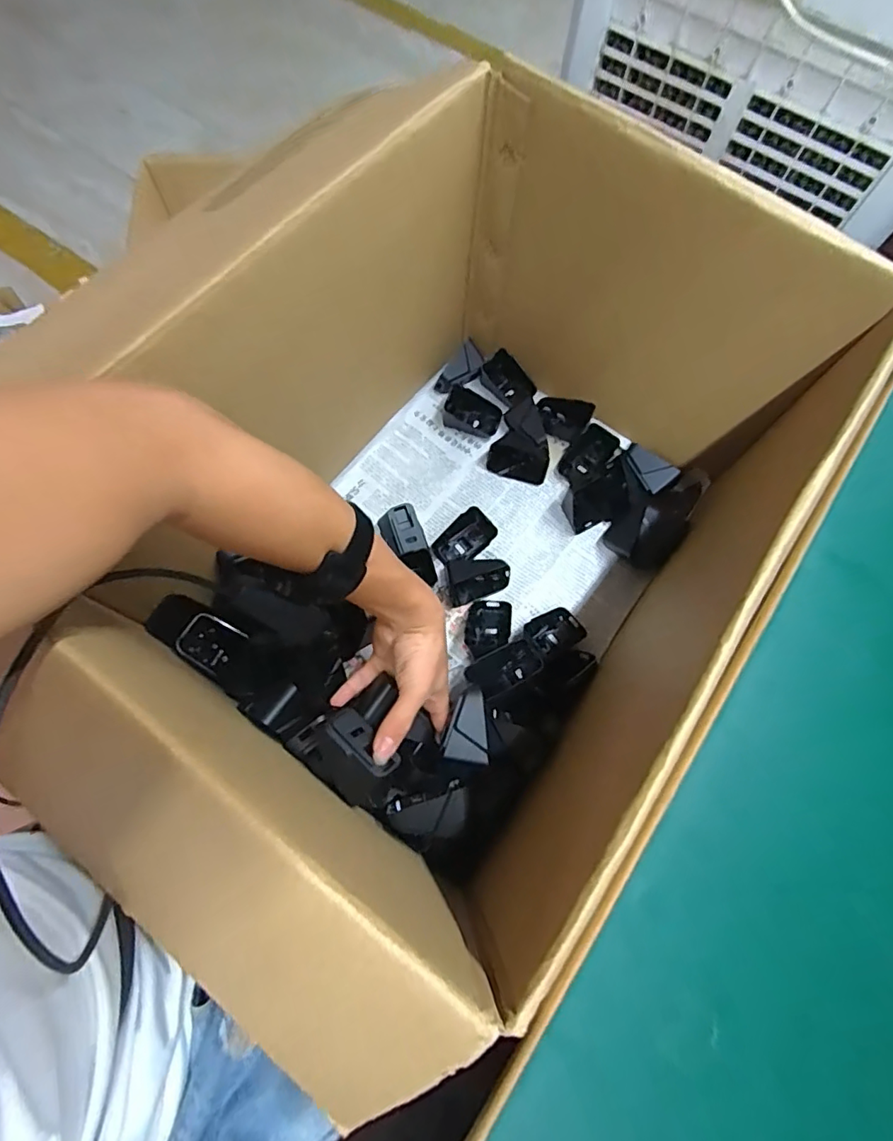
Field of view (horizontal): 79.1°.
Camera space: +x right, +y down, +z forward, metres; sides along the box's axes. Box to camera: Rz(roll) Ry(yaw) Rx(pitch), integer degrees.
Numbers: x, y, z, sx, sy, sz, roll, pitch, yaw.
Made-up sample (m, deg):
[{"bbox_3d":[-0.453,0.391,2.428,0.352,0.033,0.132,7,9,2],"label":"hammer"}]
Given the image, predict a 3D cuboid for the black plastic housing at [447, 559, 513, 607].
[{"bbox_3d":[0.038,0.006,0.626,0.071,0.035,0.043,-19,70,-9],"label":"black plastic housing"}]

